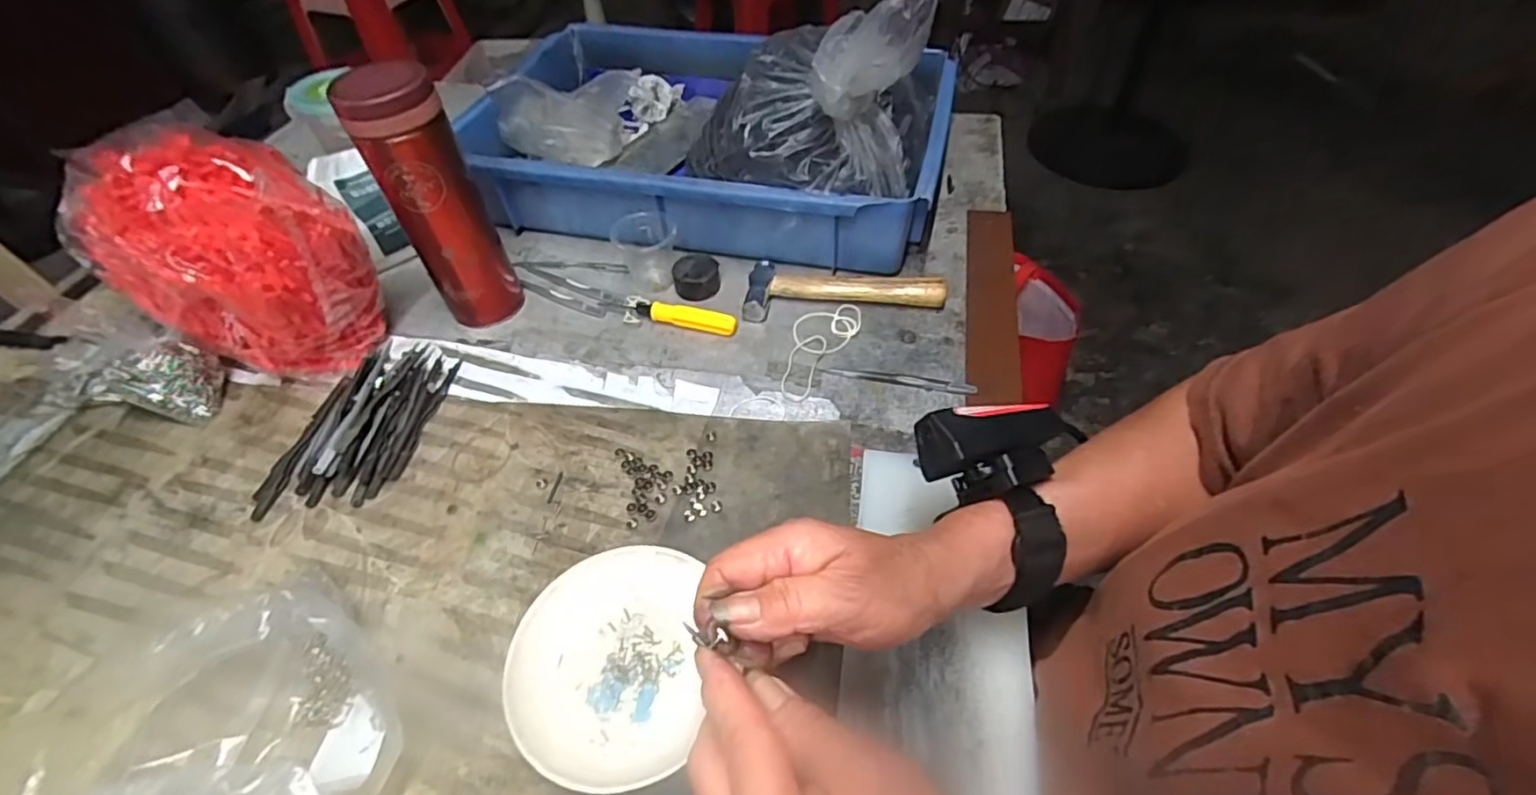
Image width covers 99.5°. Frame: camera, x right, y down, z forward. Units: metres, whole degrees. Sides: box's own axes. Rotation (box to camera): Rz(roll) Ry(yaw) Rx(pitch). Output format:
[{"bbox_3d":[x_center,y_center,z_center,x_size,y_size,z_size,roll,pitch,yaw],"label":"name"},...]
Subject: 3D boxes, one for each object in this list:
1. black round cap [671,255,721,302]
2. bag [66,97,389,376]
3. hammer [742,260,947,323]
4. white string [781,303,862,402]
[{"bbox_3d":[-0.060,-0.100,0.543,0.038,0.022,0.038,-1,49,1],"label":"black round cap"},{"bbox_3d":[-0.365,-0.090,0.460,0.175,0.150,0.095,15,52,15],"label":"bag"},{"bbox_3d":[0.060,-0.090,0.527,0.156,0.019,0.055,0,49,2],"label":"hammer"},{"bbox_3d":[0.033,-0.041,0.495,0.048,0.005,0.105,26,55,23],"label":"white string"}]

